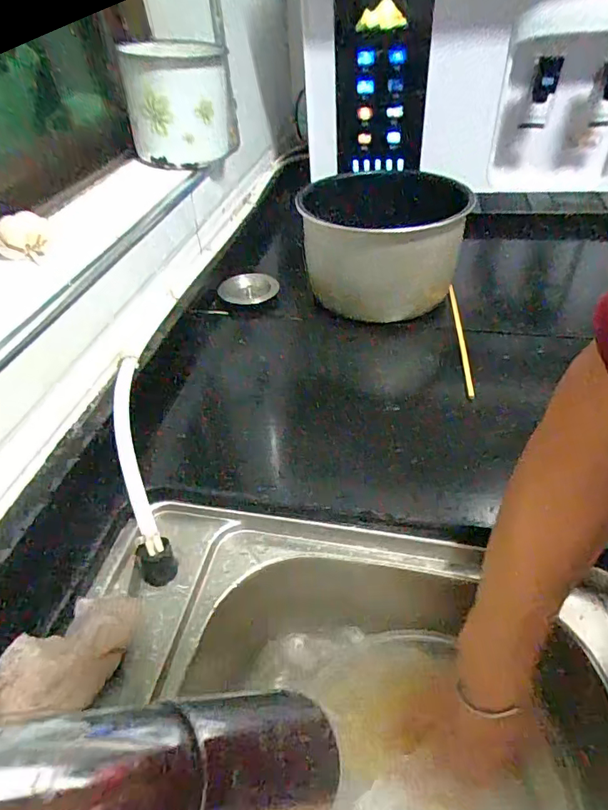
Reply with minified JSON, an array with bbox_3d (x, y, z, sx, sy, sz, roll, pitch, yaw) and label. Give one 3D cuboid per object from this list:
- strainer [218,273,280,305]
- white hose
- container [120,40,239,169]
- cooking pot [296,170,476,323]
[{"bbox_3d":[-0.077,-0.166,0.703,0.078,0.026,0.069,2,42,9],"label":"strainer"},{"bbox_3d":[-0.163,0.040,0.466,0.028,0.015,0.212,-14,62,-10],"label":"white hose"},{"bbox_3d":[-0.164,-0.404,0.654,0.137,0.140,0.117,-9,42,-4],"label":"container"},{"bbox_3d":[0.100,-0.215,0.653,0.190,0.124,0.203,-3,41,3],"label":"cooking pot"}]

